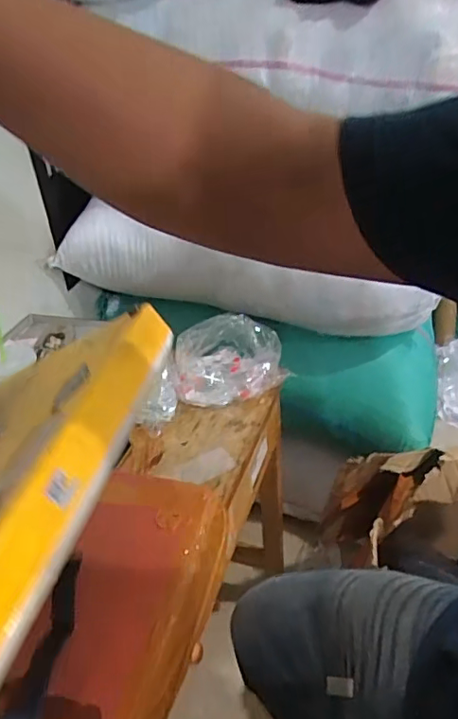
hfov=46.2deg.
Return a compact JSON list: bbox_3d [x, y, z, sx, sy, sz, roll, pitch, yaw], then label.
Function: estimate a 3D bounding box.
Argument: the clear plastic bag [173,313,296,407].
[{"bbox_3d":[-0.003,0.001,0.954,0.192,0.094,0.138,-25,41,-27],"label":"clear plastic bag"}]

